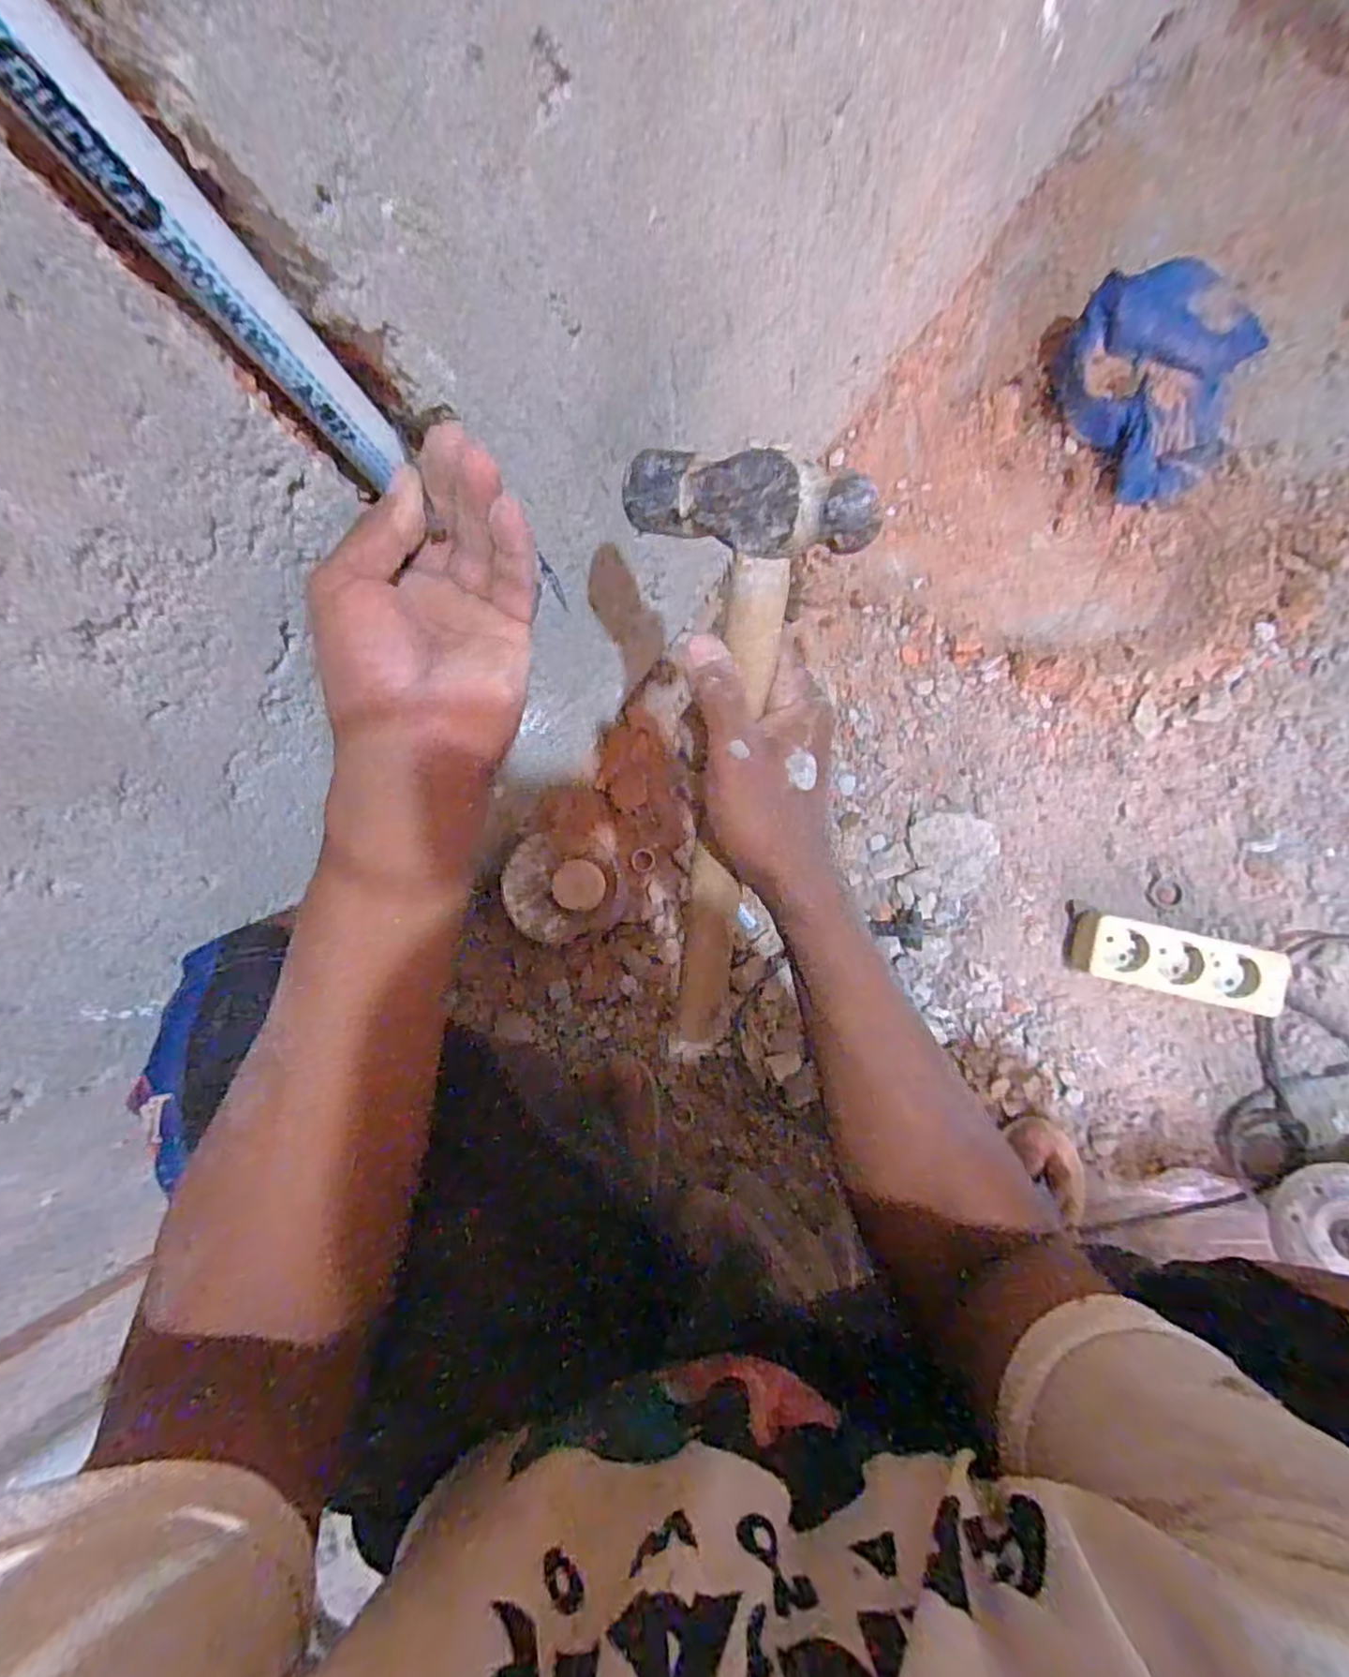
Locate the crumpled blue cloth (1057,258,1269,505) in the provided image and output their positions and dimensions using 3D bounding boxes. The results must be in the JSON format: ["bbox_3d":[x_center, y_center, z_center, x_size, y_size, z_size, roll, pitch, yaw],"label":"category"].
[{"bbox_3d":[0.450,-0.420,0.667,0.162,0.096,0.178,-30,82,2],"label":"crumpled blue cloth"}]

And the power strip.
[{"bbox_3d":[0.440,0.109,0.637,0.162,0.042,0.057,14,85,7],"label":"power strip"}]

